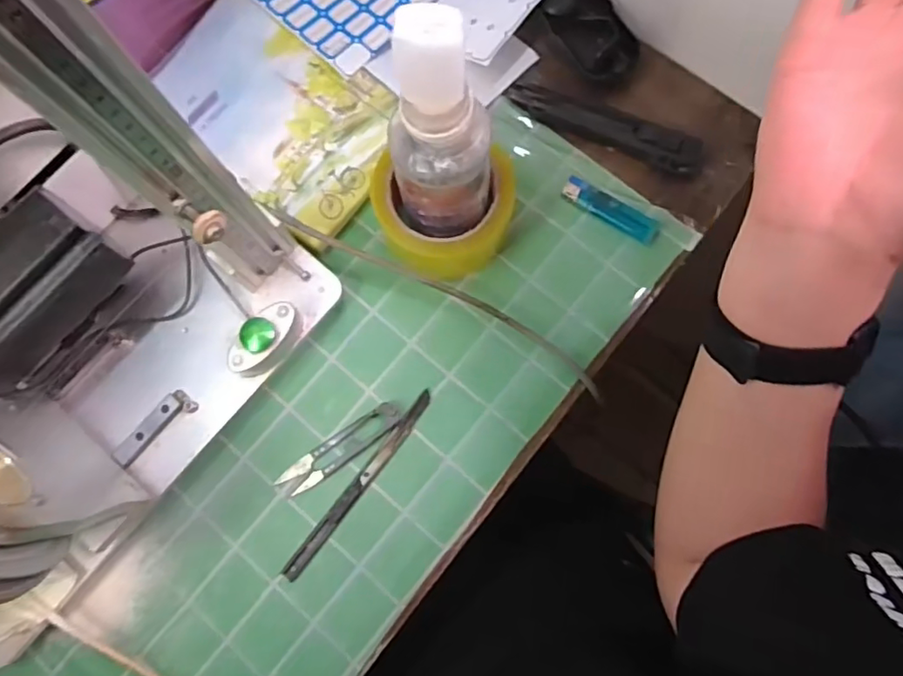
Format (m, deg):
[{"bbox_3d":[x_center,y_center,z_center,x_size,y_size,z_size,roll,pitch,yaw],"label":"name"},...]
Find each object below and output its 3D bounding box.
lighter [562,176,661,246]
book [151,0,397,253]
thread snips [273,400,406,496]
[{"bbox_3d":[0.125,-0.100,0.454,0.078,0.011,0.020,31,81,8],"label":"lighter"},{"bbox_3d":[-0.143,-0.187,0.469,0.211,0.007,0.133,39,81,7],"label":"book"},{"bbox_3d":[-0.082,0.081,0.425,0.100,0.010,0.023,-34,79,-5],"label":"thread snips"}]

